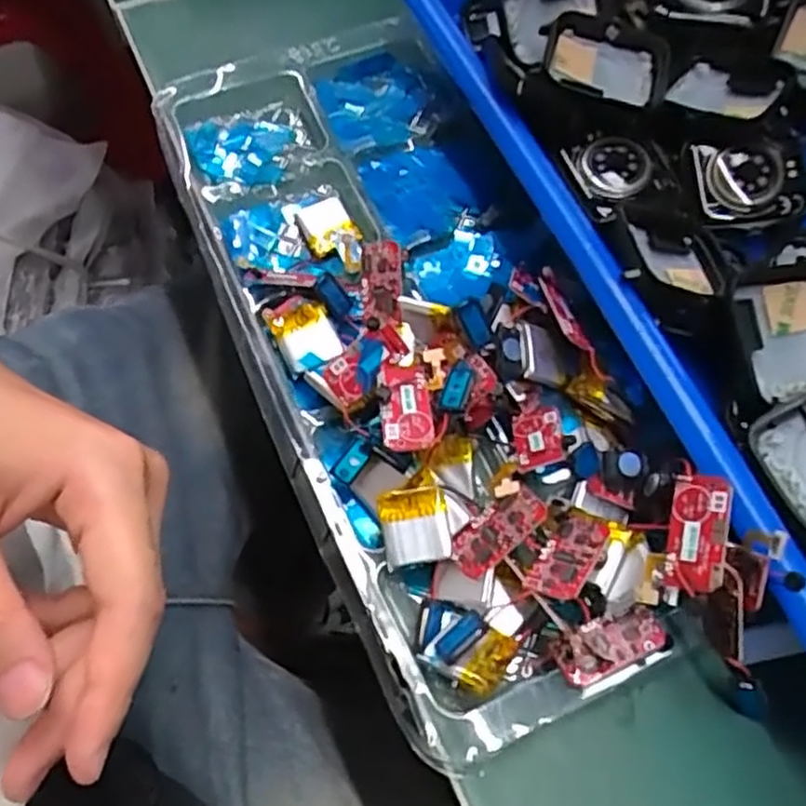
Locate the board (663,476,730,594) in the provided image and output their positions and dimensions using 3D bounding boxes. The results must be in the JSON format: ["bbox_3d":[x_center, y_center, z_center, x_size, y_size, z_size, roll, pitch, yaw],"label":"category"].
[{"bbox_3d":[0.073,0.032,0.182,0.014,0.004,0.028,-1,75,41],"label":"board"}]

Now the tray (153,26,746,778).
[{"bbox_3d":[-0.003,-0.034,0.235,0.097,0.045,0.256,-18,65,-12],"label":"tray"}]

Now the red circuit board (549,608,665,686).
[{"bbox_3d":[0.054,0.064,0.193,0.028,0.007,0.013,-19,65,-12],"label":"red circuit board"}]

